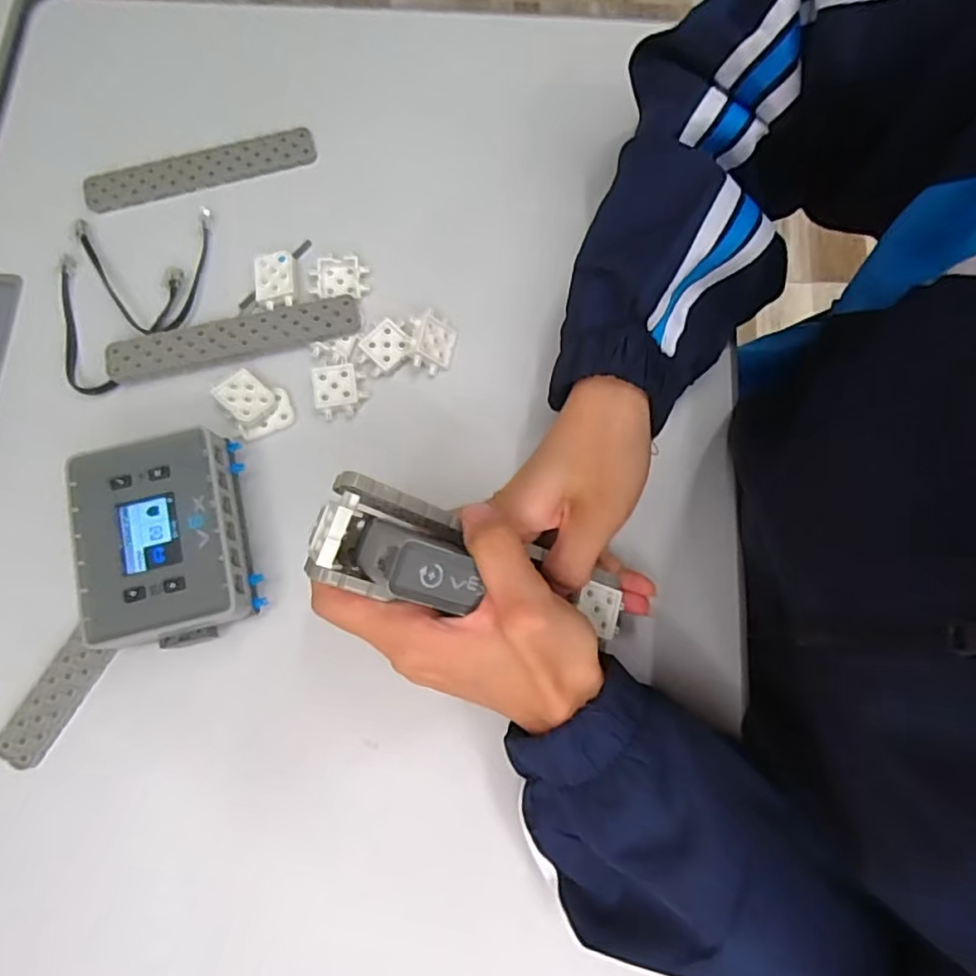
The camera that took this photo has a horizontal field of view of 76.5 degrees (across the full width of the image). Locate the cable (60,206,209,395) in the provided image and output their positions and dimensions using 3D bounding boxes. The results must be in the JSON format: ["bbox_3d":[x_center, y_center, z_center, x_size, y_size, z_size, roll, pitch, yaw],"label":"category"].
[{"bbox_3d":[-0.226,-0.117,0.382,0.085,0.012,0.127,6,77,1],"label":"cable"}]

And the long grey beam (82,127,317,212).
[{"bbox_3d":[-0.188,-0.208,0.405,0.149,0.006,0.029,-13,77,-3],"label":"long grey beam"}]

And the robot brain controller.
[{"bbox_3d":[-0.167,0.029,0.329,0.077,0.043,0.104,-14,77,-3],"label":"robot brain controller"}]

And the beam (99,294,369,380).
[{"bbox_3d":[-0.153,-0.092,0.373,0.148,0.007,0.028,-12,77,-3],"label":"beam"}]

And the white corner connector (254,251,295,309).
[{"bbox_3d":[-0.131,-0.129,0.381,0.024,0.006,0.036,-4,77,-1],"label":"white corner connector"}]

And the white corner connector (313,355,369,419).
[{"bbox_3d":[-0.089,-0.060,0.366,0.030,0.009,0.033,-14,77,-4],"label":"white corner connector"}]

